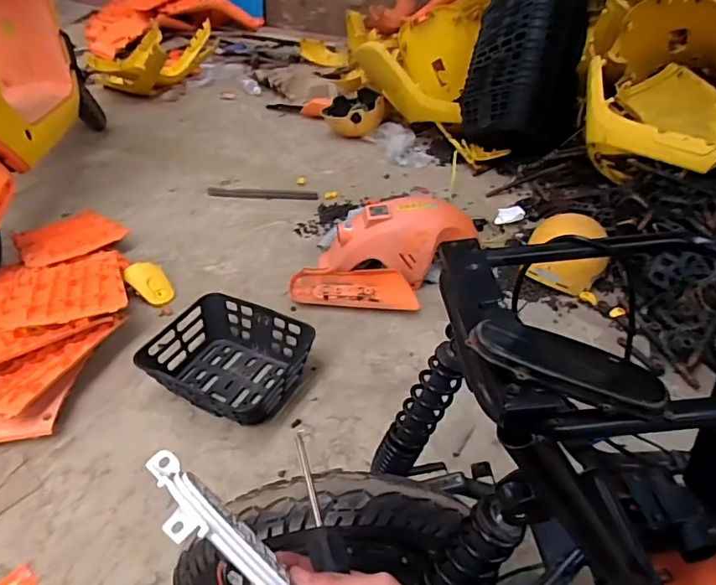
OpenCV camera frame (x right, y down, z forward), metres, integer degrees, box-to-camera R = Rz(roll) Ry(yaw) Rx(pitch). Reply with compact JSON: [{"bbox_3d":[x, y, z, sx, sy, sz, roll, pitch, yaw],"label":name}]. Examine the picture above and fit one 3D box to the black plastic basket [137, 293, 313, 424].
[{"bbox_3d":[-0.294,0.152,1.176,0.329,0.102,0.283,21,46,24],"label":"black plastic basket"}]

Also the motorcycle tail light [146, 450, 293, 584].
[{"bbox_3d":[-0.084,0.158,0.327,0.144,0.038,0.037,45,54,6],"label":"motorcycle tail light"}]

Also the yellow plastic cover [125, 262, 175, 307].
[{"bbox_3d":[-0.569,-0.025,1.436,0.149,0.027,0.094,46,54,7],"label":"yellow plastic cover"}]

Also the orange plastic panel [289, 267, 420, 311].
[{"bbox_3d":[-0.011,-0.010,1.377,0.342,0.087,0.112,12,42,14],"label":"orange plastic panel"}]

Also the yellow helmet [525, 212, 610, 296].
[{"bbox_3d":[0.574,-0.117,1.424,0.204,0.155,0.216,10,41,14],"label":"yellow helmet"}]

